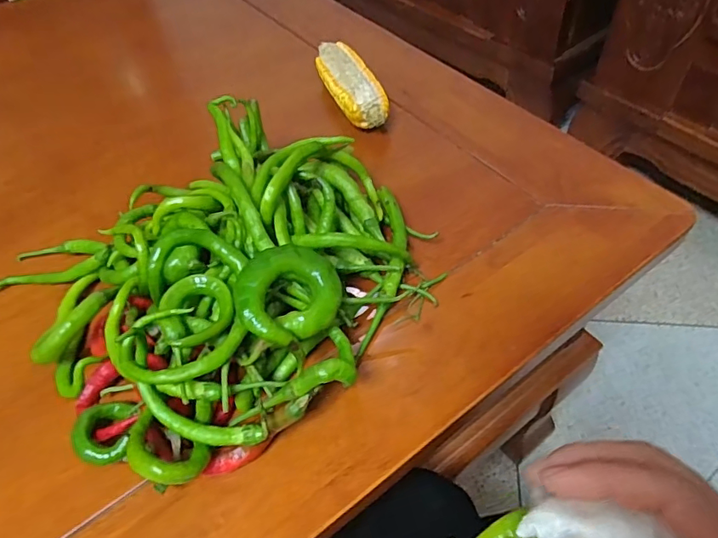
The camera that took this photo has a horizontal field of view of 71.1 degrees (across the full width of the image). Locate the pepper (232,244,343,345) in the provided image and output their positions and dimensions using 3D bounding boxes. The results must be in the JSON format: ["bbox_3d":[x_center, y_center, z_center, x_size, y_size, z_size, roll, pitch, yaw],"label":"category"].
[{"bbox_3d":[-0.044,0.015,0.304,0.064,0.021,0.057,-24,77,-30],"label":"pepper"}]

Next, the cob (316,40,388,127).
[{"bbox_3d":[-0.009,-0.182,0.506,0.047,0.036,0.140,-17,53,-8],"label":"cob"}]

